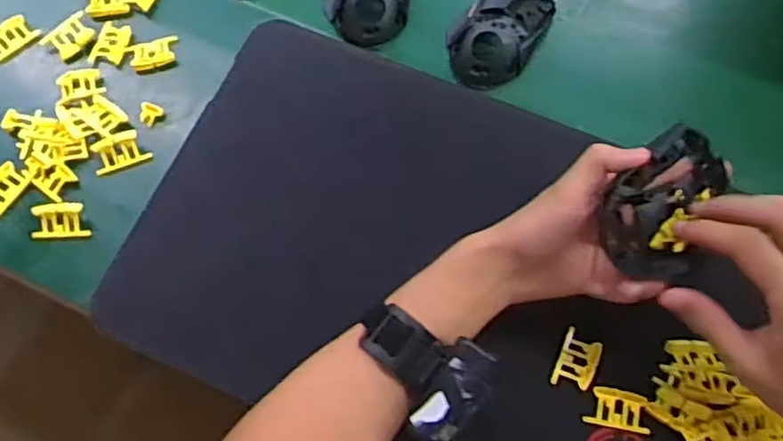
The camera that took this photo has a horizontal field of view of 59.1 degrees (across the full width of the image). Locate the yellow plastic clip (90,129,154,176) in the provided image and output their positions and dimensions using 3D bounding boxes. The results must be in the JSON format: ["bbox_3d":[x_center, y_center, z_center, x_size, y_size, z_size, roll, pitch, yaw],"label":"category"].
[{"bbox_3d":[-0.221,-0.057,0.563,0.044,0.015,0.025,-17,68,-8],"label":"yellow plastic clip"}]

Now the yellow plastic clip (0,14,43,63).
[{"bbox_3d":[-0.332,-0.160,0.603,0.040,0.013,0.028,-34,103,-13],"label":"yellow plastic clip"}]

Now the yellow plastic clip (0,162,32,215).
[{"bbox_3d":[-0.310,-0.026,0.551,0.026,0.008,0.041,34,70,13],"label":"yellow plastic clip"}]

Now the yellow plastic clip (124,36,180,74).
[{"bbox_3d":[-0.205,-0.144,0.596,0.043,0.006,0.029,-15,68,-7],"label":"yellow plastic clip"}]

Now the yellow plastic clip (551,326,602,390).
[{"bbox_3d":[0.133,0.099,0.491,0.025,0.007,0.040,23,68,9],"label":"yellow plastic clip"}]

